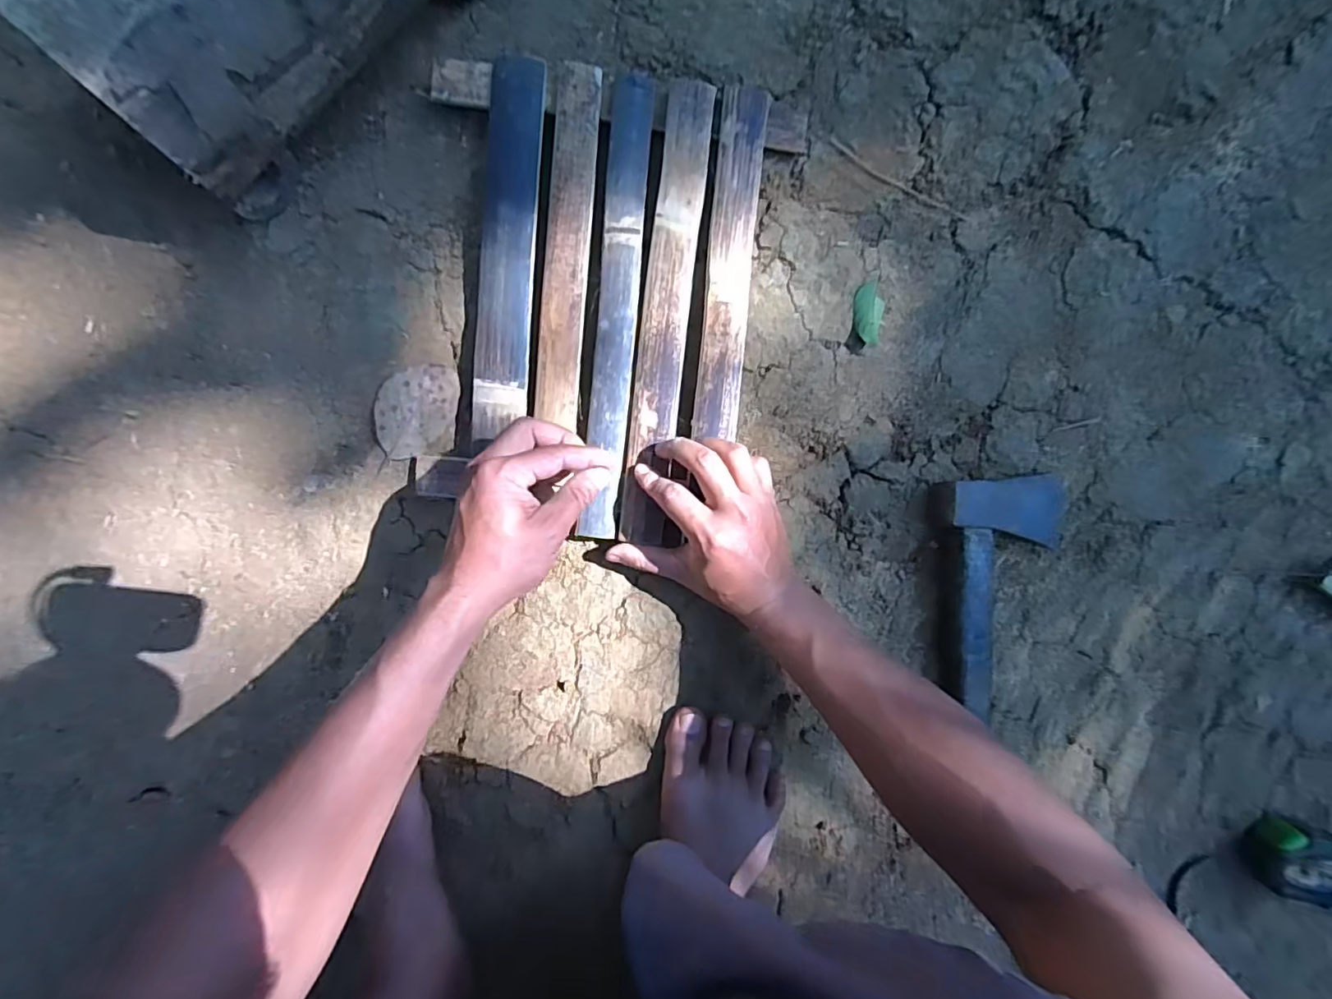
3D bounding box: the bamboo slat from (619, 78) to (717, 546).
[{"bbox_3d":[0.000,-0.141,0.447,0.036,0.009,0.348,7,94,-4],"label":"bamboo slat"}]

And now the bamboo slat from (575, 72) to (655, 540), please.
[{"bbox_3d":[-0.038,-0.144,0.447,0.030,0.006,0.348,4,94,-4],"label":"bamboo slat"}]

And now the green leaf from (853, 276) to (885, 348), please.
[{"bbox_3d":[0.169,-0.154,0.477,0.026,0.011,0.054,0,94,-3],"label":"green leaf"}]

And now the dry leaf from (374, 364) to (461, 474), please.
[{"bbox_3d":[-0.200,-0.069,0.465,0.065,0.008,0.073,-2,94,-3],"label":"dry leaf"}]

